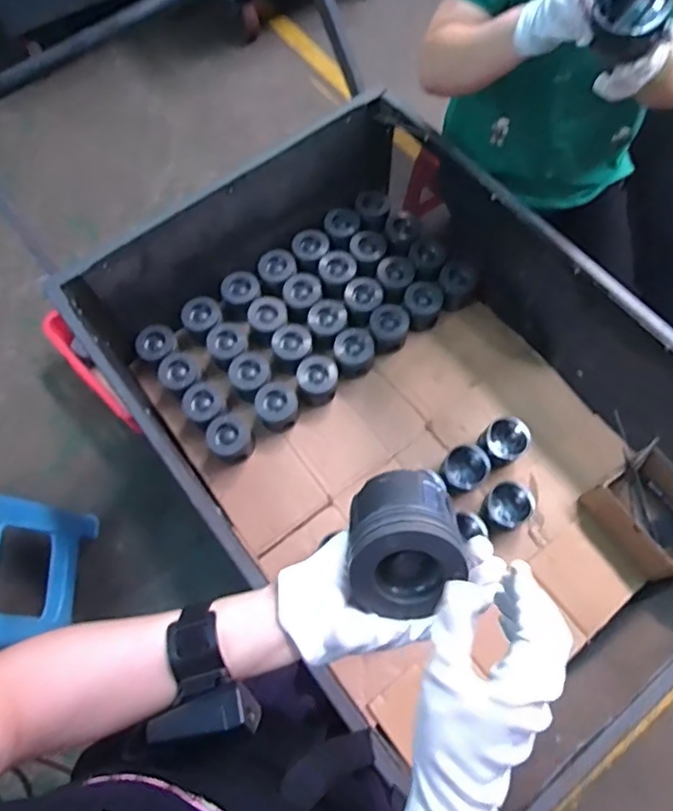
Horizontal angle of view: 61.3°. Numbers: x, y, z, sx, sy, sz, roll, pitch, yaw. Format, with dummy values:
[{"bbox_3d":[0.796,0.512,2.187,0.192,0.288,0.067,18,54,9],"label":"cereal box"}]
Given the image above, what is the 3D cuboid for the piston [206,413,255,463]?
[{"bbox_3d":[-0.220,0.075,1.206,0.089,0.086,0.093,0,67,1],"label":"piston"}]

